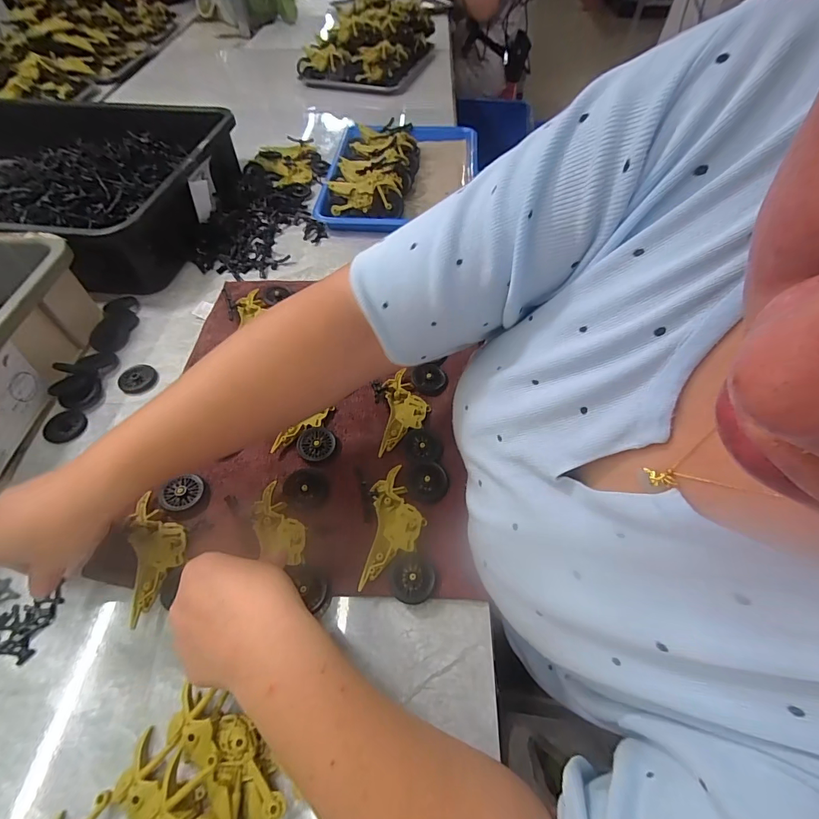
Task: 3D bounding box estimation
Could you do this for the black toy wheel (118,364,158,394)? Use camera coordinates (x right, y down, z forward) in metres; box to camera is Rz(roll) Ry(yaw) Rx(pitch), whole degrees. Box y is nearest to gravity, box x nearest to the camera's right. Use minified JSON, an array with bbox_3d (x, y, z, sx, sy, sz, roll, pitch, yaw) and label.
[{"bbox_3d":[-0.305,-0.034,0.448,0.038,0.007,0.038,0,55,1],"label":"black toy wheel"}]

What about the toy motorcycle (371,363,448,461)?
[{"bbox_3d":[-0.001,-0.003,0.406,0.071,0.017,0.113,5,56,4],"label":"toy motorcycle"}]

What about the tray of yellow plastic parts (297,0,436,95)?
[{"bbox_3d":[-0.094,-0.913,0.980,0.261,0.115,0.349,13,56,9],"label":"tray of yellow plastic parts"}]

